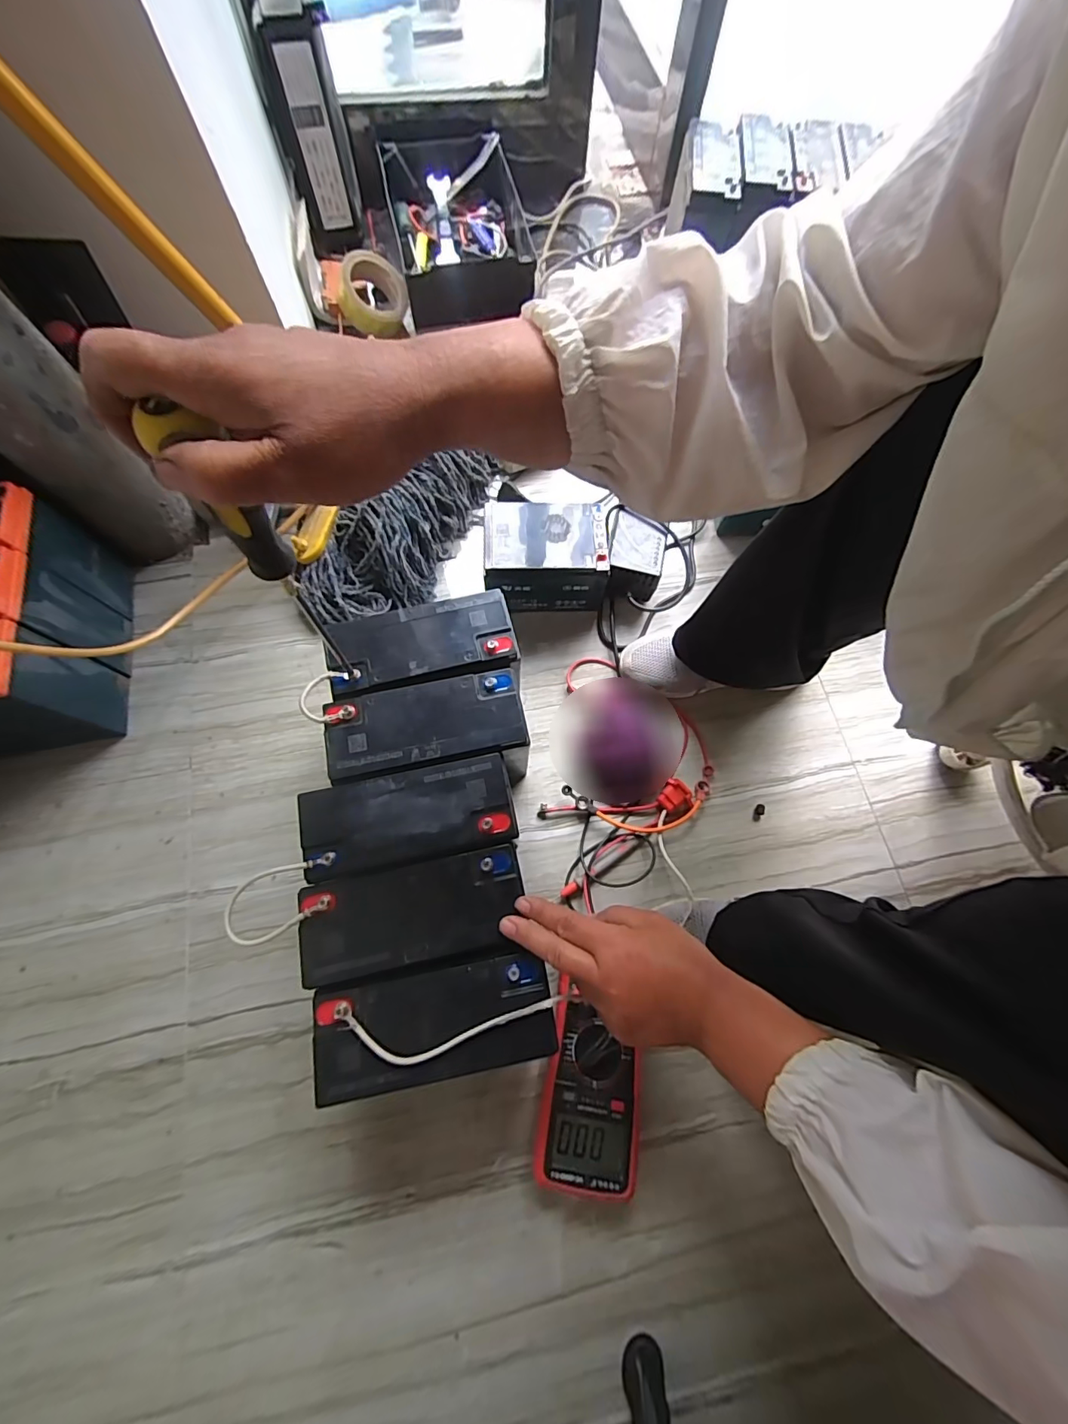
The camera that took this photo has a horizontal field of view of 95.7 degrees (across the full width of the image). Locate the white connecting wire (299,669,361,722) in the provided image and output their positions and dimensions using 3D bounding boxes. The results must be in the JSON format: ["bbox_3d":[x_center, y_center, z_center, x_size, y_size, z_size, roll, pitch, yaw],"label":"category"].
[{"bbox_3d":[-0.181,-0.016,0.426,0.046,0.016,0.047,-6,73,-3],"label":"white connecting wire"}]

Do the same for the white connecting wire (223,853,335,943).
[{"bbox_3d":[-0.195,0.146,0.377,0.085,0.010,0.050,-17,74,-6],"label":"white connecting wire"}]

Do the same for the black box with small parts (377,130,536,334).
[{"bbox_3d":[-0.122,-0.819,0.819,0.220,0.080,0.350,-12,73,-6],"label":"black box with small parts"}]

